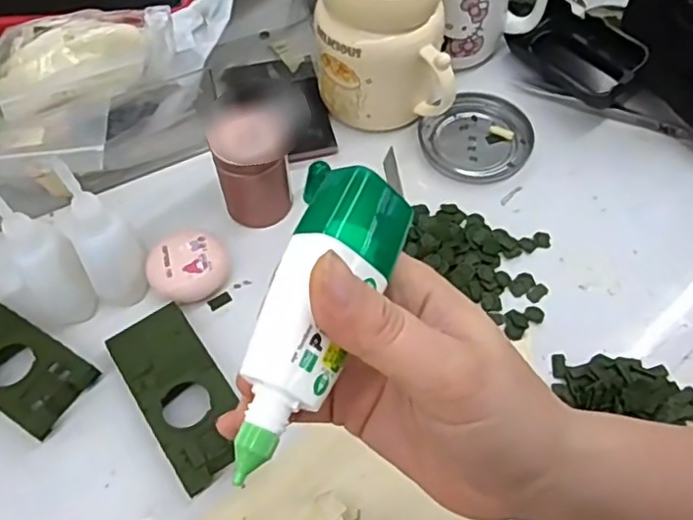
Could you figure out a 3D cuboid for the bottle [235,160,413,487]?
[{"bbox_3d":[-0.010,0.016,0.190,0.029,0.023,0.096,20,73,12],"label":"bottle"}]

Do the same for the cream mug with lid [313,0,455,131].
[{"bbox_3d":[0.029,-0.147,0.422,0.095,0.111,0.072,9,59,7],"label":"cream mug with lid"}]

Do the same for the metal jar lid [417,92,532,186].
[{"bbox_3d":[0.095,-0.088,0.452,0.075,0.009,0.072,-1,58,1],"label":"metal jar lid"}]

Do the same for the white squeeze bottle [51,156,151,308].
[{"bbox_3d":[-0.136,-0.011,0.347,0.028,0.096,0.032,-16,59,-8],"label":"white squeeze bottle"}]

